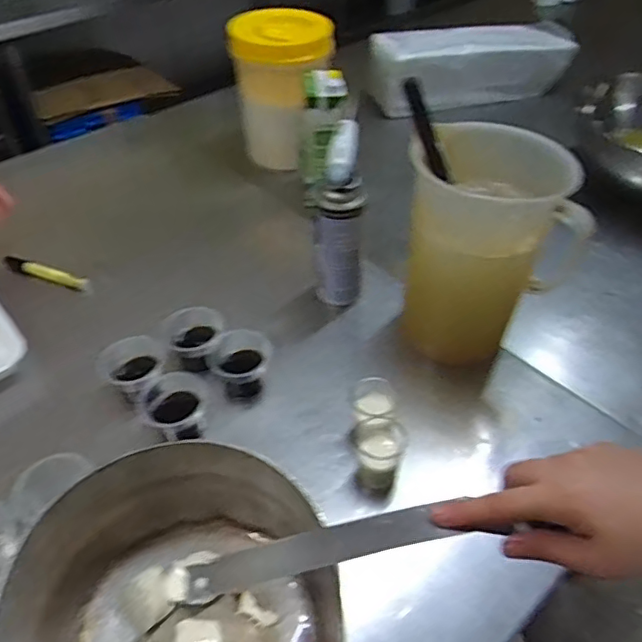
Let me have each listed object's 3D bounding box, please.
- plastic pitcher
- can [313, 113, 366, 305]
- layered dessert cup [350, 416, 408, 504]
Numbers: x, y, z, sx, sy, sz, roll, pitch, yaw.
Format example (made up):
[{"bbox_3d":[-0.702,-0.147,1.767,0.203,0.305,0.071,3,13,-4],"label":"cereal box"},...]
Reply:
[{"bbox_3d":[0.183,-0.086,0.684,0.166,0.245,0.177,1,45,1],"label":"plastic pitcher"},{"bbox_3d":[0.022,-0.119,0.728,0.063,0.248,0.065,0,45,0],"label":"can"},{"bbox_3d":[0.055,0.138,0.590,0.055,0.063,0.053,0,45,0],"label":"layered dessert cup"}]

